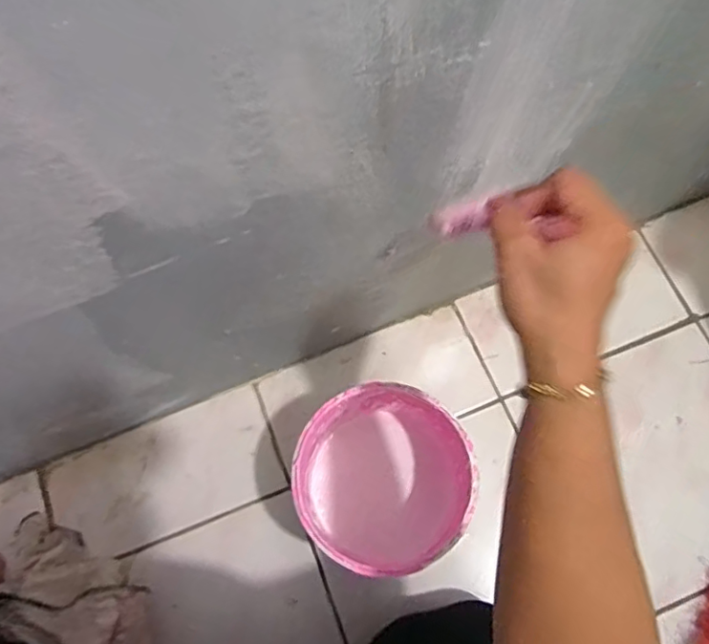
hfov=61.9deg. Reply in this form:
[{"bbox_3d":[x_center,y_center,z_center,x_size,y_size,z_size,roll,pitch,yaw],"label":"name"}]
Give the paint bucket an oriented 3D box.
[{"bbox_3d":[0.024,0.173,0.654,0.156,0.181,0.176,7,72,3],"label":"paint bucket"}]

